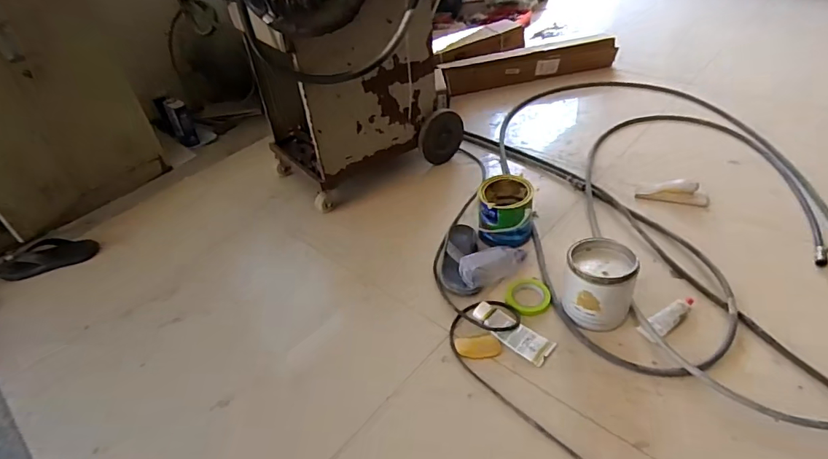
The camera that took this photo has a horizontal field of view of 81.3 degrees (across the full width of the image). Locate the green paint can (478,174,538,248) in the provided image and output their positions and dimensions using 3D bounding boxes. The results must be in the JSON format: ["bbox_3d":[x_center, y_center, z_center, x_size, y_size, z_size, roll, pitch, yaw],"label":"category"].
[{"bbox_3d":[0.258,-0.043,1.356,0.148,0.140,0.171,-2,40,5],"label":"green paint can"}]

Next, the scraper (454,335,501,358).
[{"bbox_3d":[0.146,0.268,1.101,0.099,0.005,0.056,-6,45,4],"label":"scraper"}]

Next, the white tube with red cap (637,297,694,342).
[{"bbox_3d":[0.578,0.198,1.098,0.159,0.021,0.047,-29,45,-24],"label":"white tube with red cap"}]

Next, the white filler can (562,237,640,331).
[{"bbox_3d":[0.424,0.126,1.110,0.147,0.153,0.148,7,42,15],"label":"white filler can"}]

